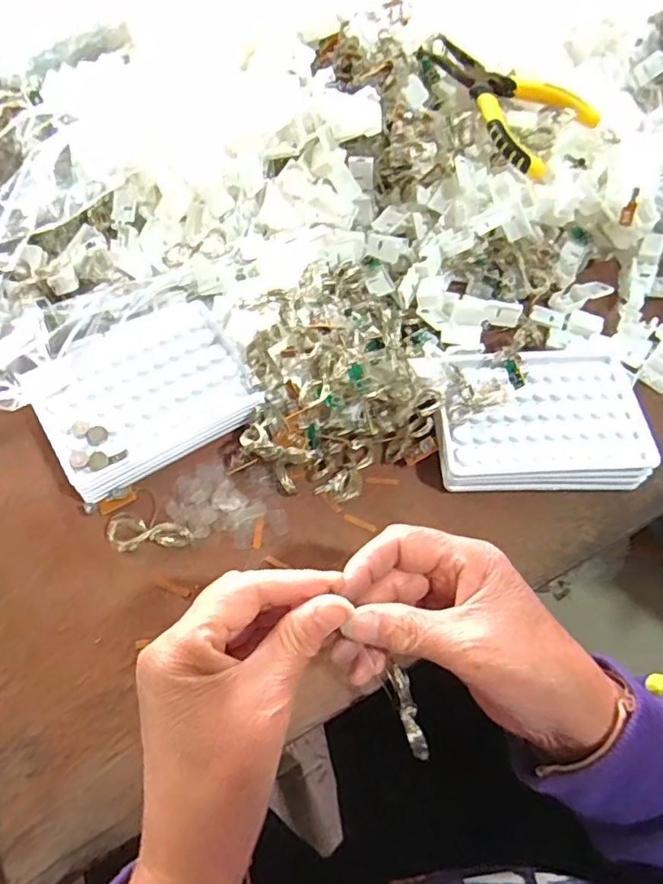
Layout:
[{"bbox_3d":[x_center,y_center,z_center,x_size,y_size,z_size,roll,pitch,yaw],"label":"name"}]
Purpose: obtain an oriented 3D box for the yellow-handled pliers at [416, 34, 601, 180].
[{"bbox_3d":[0.142,-0.295,0.487,0.089,0.019,0.153,-43,79,-16],"label":"yellow-handled pliers"}]

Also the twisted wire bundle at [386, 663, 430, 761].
[{"bbox_3d":[0.037,0.130,0.271,0.008,0.004,0.041,-14,75,-10],"label":"twisted wire bundle"}]

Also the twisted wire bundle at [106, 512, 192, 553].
[{"bbox_3d":[-0.111,0.053,0.346,0.048,0.007,0.023,-7,61,-7],"label":"twisted wire bundle"}]

